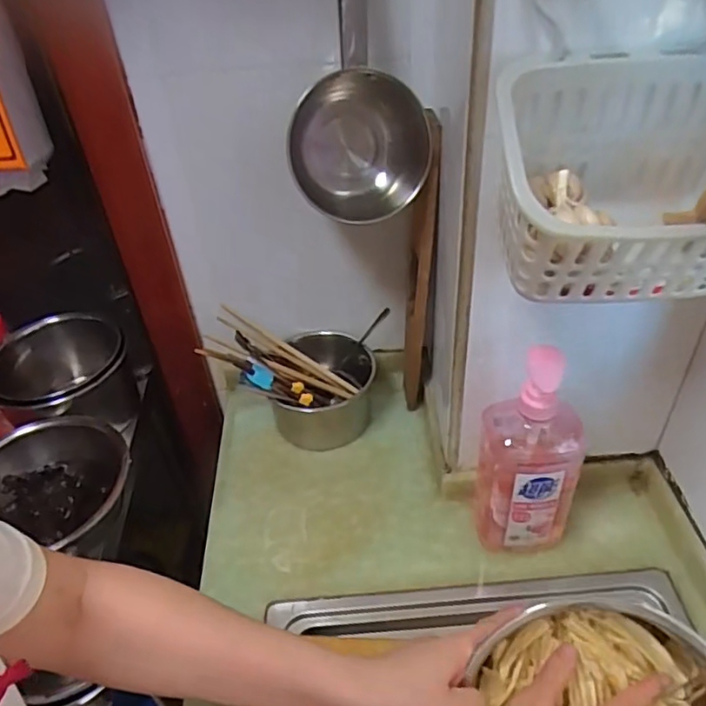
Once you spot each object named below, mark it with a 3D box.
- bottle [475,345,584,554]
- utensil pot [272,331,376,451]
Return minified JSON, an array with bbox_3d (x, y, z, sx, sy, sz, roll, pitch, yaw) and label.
[{"bbox_3d":[0.176,0.103,0.609,0.095,0.265,0.073,6,41,12],"label":"bottle"},{"bbox_3d":[-0.039,0.048,0.824,0.127,0.081,0.162,7,41,13],"label":"utensil pot"}]

